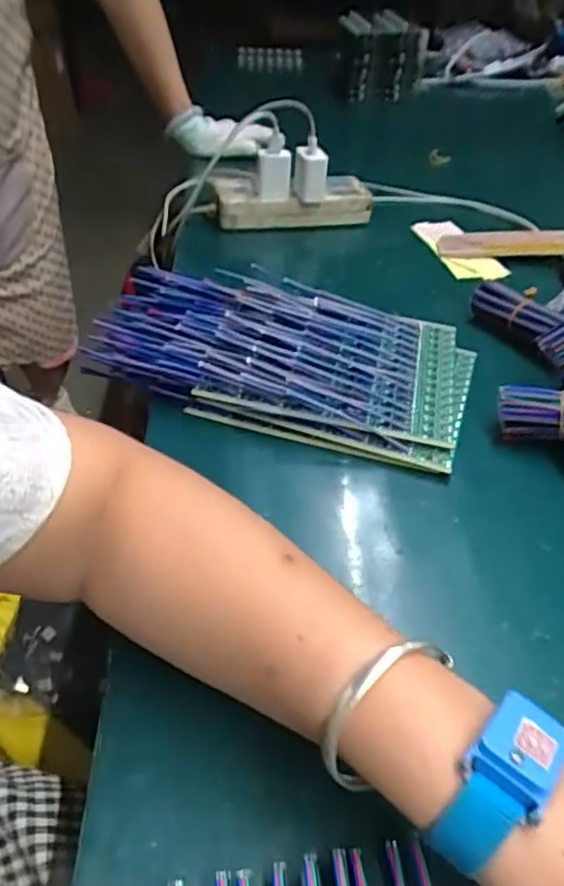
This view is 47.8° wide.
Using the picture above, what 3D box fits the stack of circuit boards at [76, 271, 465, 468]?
[{"bbox_3d":[0.008,-0.078,0.528,0.290,0.047,0.185,12,42,12],"label":"stack of circuit boards"}]

